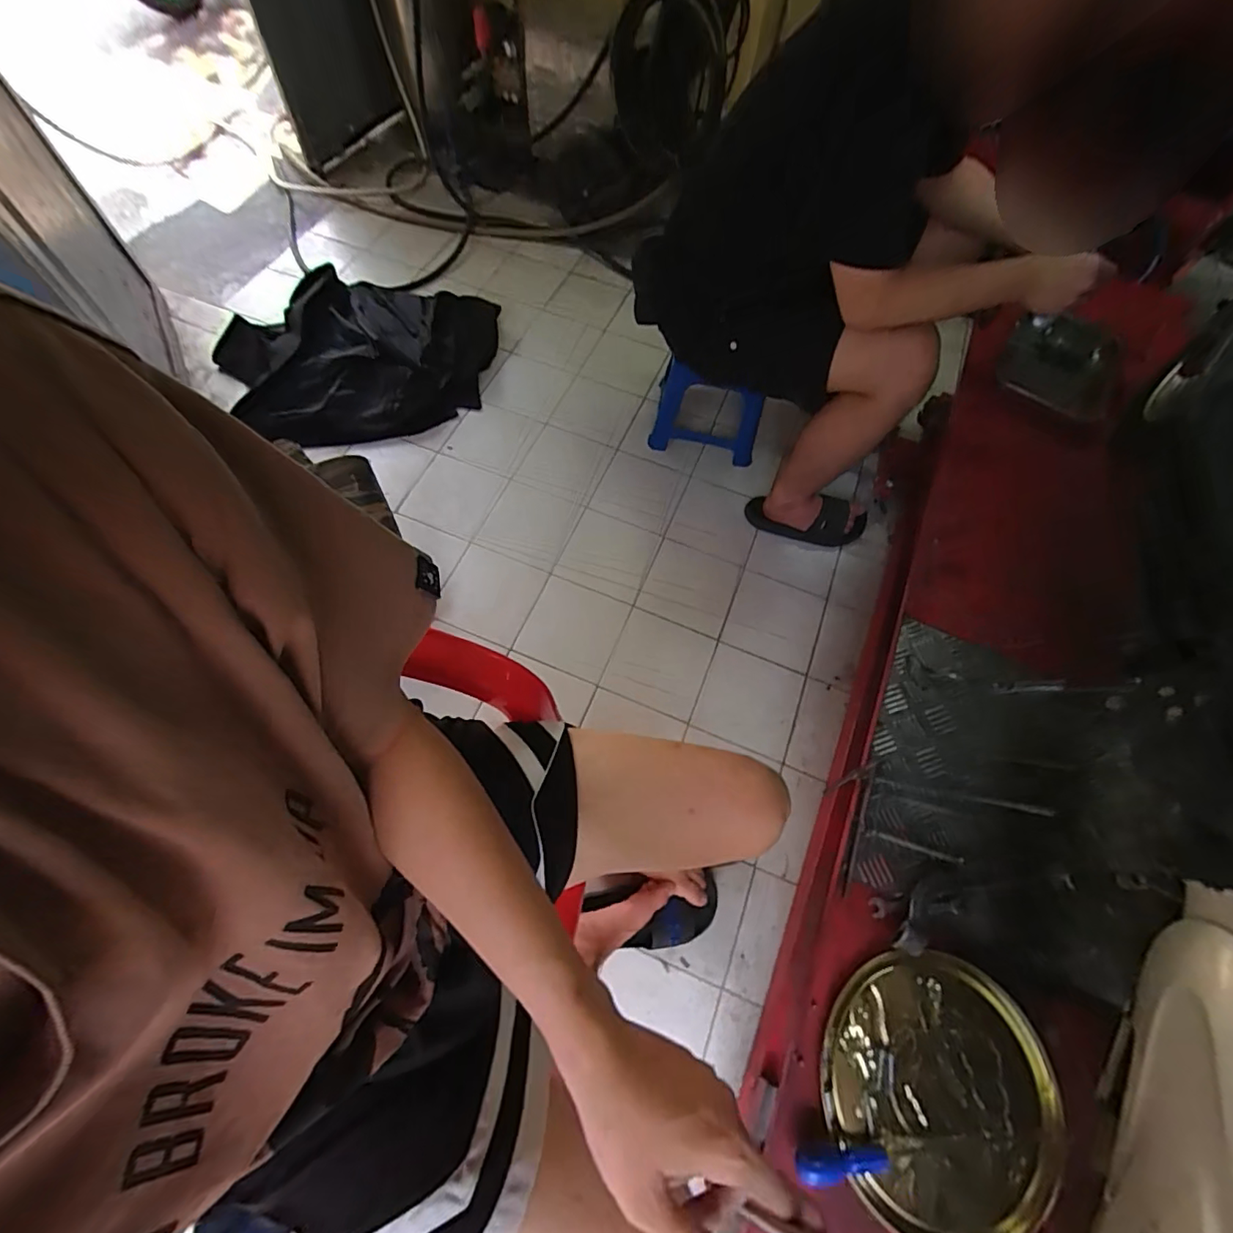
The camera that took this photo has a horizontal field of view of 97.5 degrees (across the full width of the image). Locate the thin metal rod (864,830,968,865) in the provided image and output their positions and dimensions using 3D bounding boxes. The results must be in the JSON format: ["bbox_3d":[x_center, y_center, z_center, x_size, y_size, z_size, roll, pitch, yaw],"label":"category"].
[{"bbox_3d":[0.390,0.302,0.708,0.130,0.007,0.009,15,66,5],"label":"thin metal rod"}]

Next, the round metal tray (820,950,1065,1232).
[{"bbox_3d":[0.360,0.520,0.598,0.259,0.019,0.247,1,65,-3],"label":"round metal tray"}]

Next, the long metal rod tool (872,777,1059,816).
[{"bbox_3d":[0.479,0.246,0.735,0.249,0.007,0.010,9,66,2],"label":"long metal rod tool"}]

